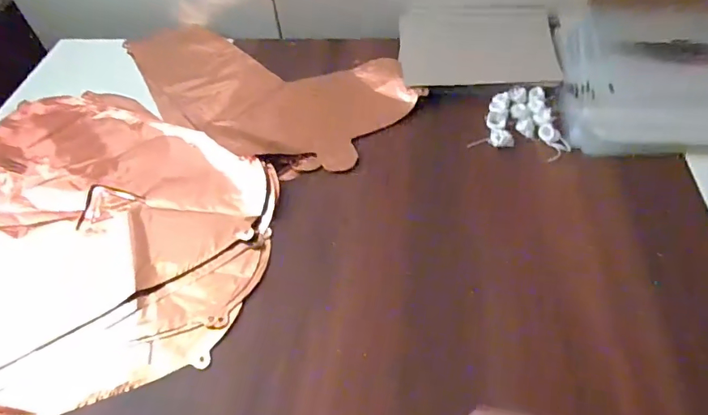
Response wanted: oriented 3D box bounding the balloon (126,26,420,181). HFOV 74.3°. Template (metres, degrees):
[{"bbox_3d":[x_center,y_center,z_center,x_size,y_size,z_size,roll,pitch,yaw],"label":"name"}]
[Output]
[{"bbox_3d":[-0.133,-0.160,0.613,0.395,0.024,0.215,26,58,22],"label":"balloon"}]

